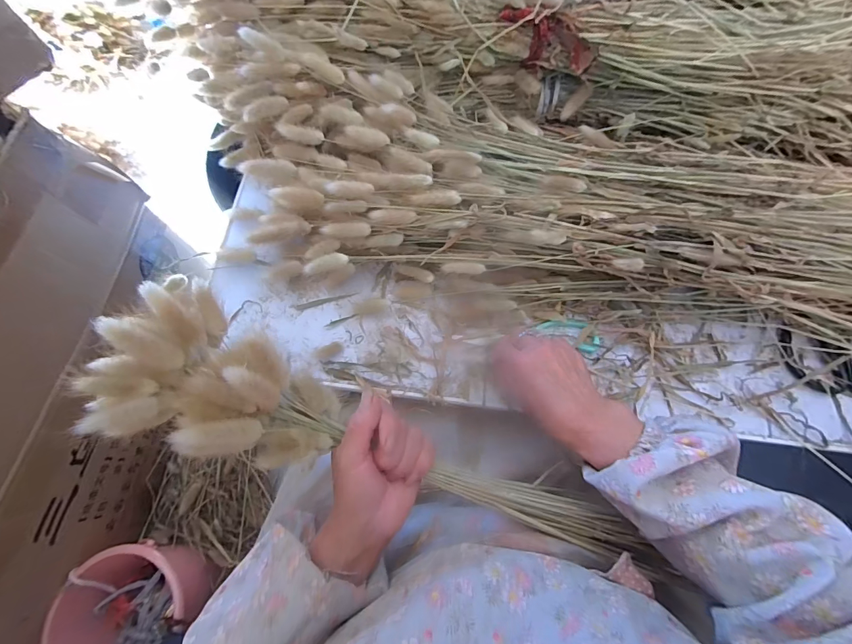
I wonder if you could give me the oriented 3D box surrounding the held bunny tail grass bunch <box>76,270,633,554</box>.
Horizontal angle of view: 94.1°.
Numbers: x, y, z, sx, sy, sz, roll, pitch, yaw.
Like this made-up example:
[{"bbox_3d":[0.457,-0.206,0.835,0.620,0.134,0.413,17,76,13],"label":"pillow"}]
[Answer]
[{"bbox_3d":[-0.012,0.103,0.315,0.440,0.062,0.104,27,72,-14],"label":"held bunny tail grass bunch"}]

